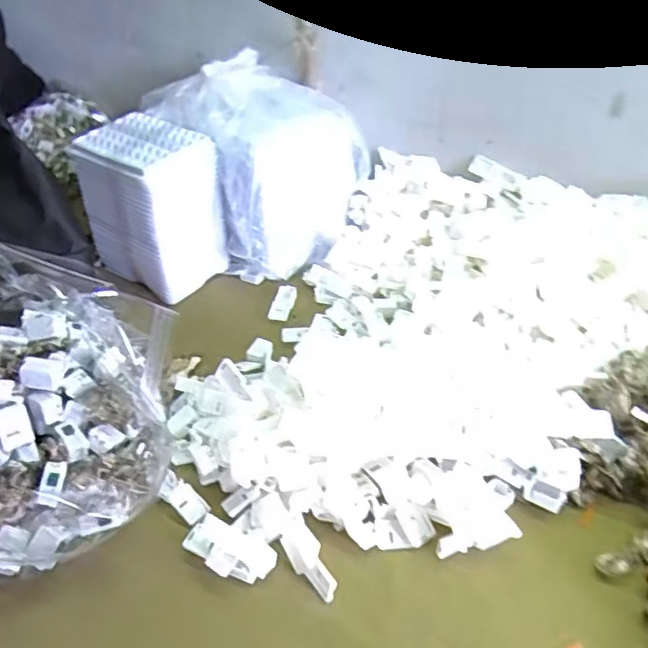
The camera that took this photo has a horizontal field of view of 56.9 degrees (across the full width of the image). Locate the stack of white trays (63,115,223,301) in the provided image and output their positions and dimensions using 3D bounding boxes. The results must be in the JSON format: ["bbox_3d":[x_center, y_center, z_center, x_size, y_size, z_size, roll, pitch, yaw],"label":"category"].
[{"bbox_3d":[-0.186,-0.126,0.654,0.125,0.158,0.099,27,45,32],"label":"stack of white trays"}]

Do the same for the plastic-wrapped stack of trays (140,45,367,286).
[{"bbox_3d":[-0.066,-0.181,0.686,0.167,0.196,0.175,-27,45,-29],"label":"plastic-wrapped stack of trays"}]

